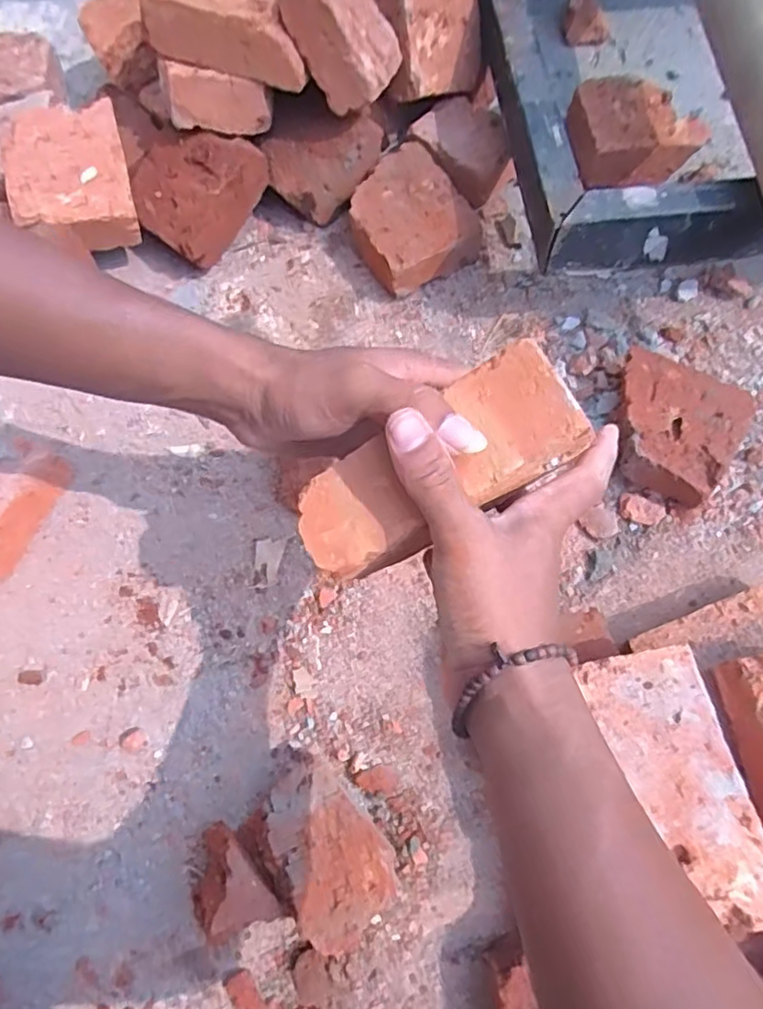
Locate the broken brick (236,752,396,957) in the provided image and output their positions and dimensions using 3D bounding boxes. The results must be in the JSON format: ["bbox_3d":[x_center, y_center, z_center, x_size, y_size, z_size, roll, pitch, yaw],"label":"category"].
[{"bbox_3d":[-0.041,0.245,0.451,0.109,0.052,0.077,42,76,14],"label":"broken brick"}]

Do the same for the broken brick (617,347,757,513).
[{"bbox_3d":[0.245,-0.066,0.549,0.112,0.060,0.109,31,74,11],"label":"broken brick"}]

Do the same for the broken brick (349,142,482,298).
[{"bbox_3d":[0.025,-0.279,0.634,0.120,0.058,0.123,-30,73,-9],"label":"broken brick"}]

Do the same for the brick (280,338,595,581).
[{"bbox_3d":[0.028,-0.013,0.307,0.136,0.060,0.059,-28,70,12],"label":"brick"}]

